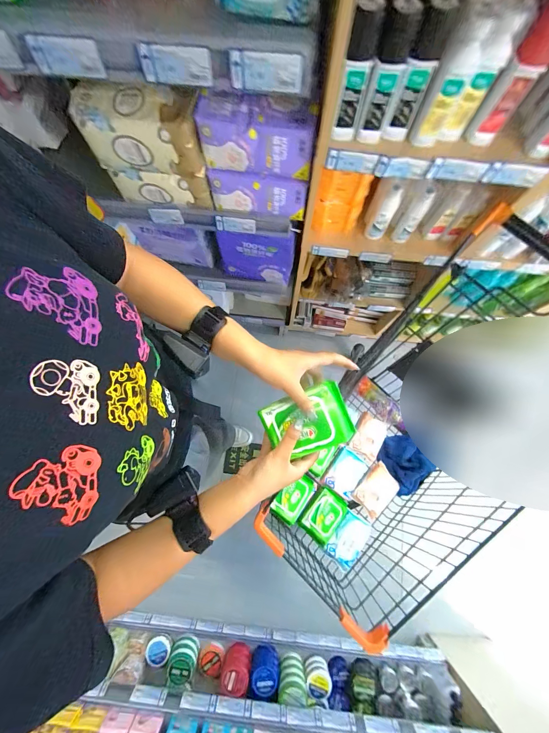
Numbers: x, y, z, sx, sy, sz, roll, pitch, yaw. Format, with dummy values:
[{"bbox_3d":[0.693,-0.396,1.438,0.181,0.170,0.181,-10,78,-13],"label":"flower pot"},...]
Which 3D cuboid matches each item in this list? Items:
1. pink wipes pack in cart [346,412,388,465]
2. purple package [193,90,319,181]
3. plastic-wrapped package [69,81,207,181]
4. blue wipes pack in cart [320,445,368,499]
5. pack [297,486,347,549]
[{"bbox_3d":[0.288,0.214,0.880,0.101,0.045,0.129,36,58,-4],"label":"pink wipes pack in cart"},{"bbox_3d":[-0.031,-0.415,0.520,0.205,0.108,0.066,15,77,2],"label":"purple package"},{"bbox_3d":[-0.241,-0.433,0.528,0.210,0.107,0.080,8,76,0],"label":"plastic-wrapped package"},{"bbox_3d":[0.207,0.310,0.833,0.094,0.032,0.123,36,78,7],"label":"blue wipes pack in cart"},{"bbox_3d":[0.137,0.405,0.777,0.102,0.035,0.127,41,79,8],"label":"pack"}]

